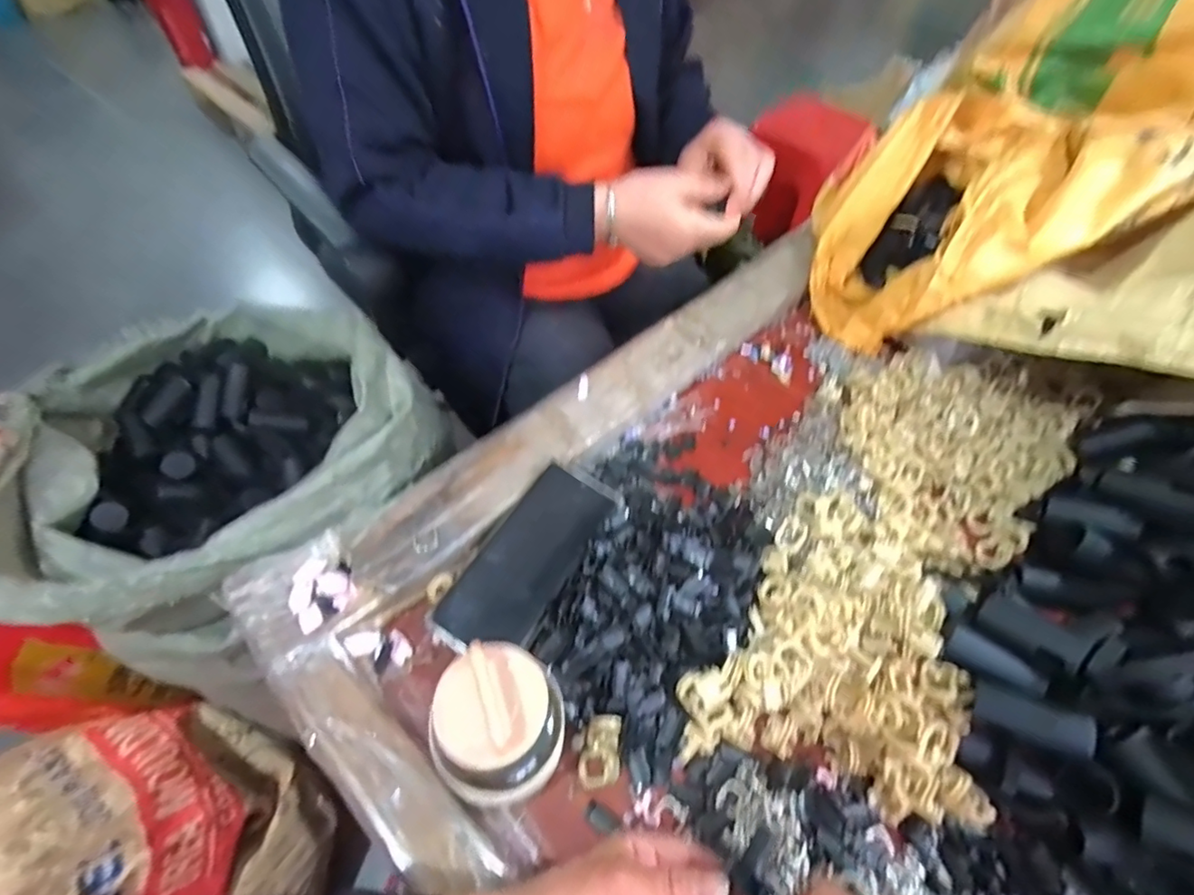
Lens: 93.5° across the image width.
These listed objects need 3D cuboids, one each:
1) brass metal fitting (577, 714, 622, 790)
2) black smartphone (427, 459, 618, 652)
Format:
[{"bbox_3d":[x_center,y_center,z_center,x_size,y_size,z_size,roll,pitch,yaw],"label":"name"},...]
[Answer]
[{"bbox_3d":[0.002,0.202,0.374,0.027,0.009,0.042,4,52,2],"label":"brass metal fitting"},{"bbox_3d":[-0.056,0.088,0.436,0.071,0.016,0.155,32,71,22],"label":"black smartphone"}]

